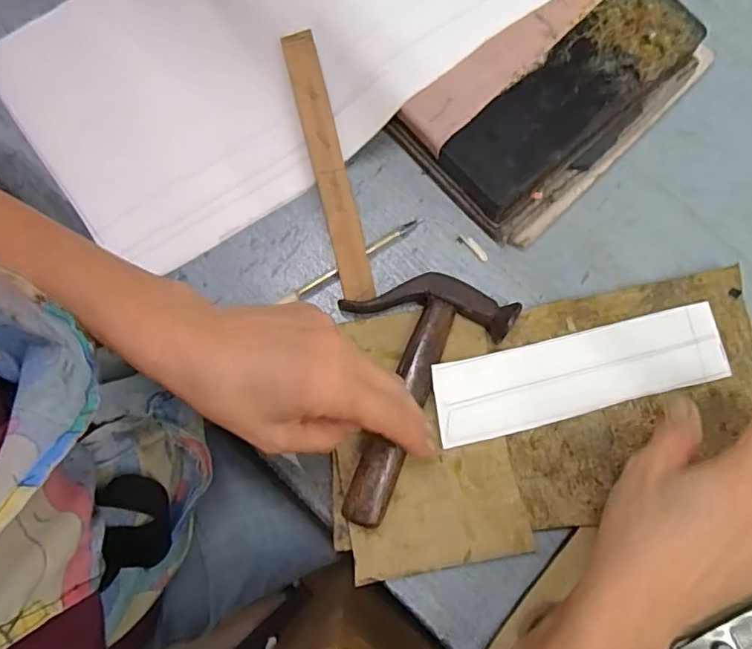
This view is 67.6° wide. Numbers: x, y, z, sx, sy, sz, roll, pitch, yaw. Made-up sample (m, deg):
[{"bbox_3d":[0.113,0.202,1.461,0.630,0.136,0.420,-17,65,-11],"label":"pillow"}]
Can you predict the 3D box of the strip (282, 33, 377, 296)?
[{"bbox_3d":[-0.034,-0.113,0.402,0.023,0.007,0.192,-14,89,6],"label":"strip"}]

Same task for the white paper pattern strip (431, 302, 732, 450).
[{"bbox_3d":[0.138,0.033,0.383,0.198,0.012,0.054,-13,80,-3],"label":"white paper pattern strip"}]

